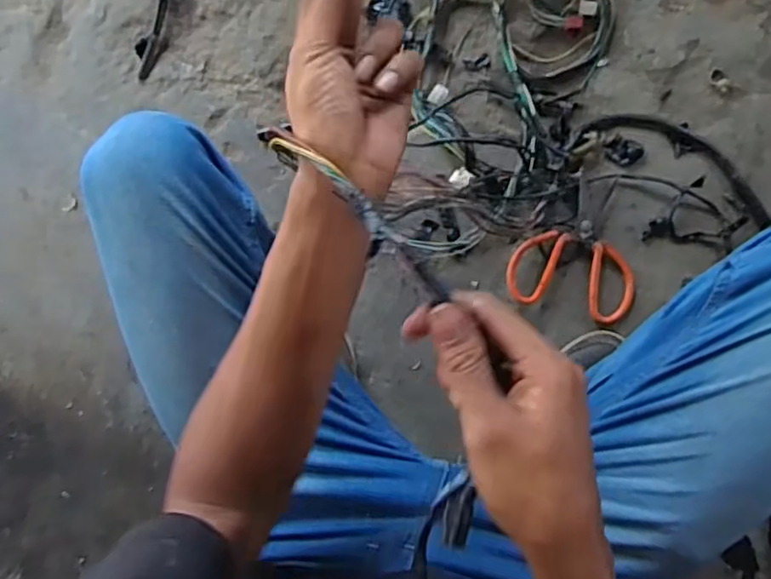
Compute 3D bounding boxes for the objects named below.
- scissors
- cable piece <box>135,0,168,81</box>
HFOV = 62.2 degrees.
[{"bbox_3d":[0.237,-0.053,0.778,0.150,0.017,0.165,14,92,8],"label":"scissors"},{"bbox_3d":[-0.323,-0.431,0.882,0.051,0.009,0.279,-1,90,9],"label":"cable piece"}]

